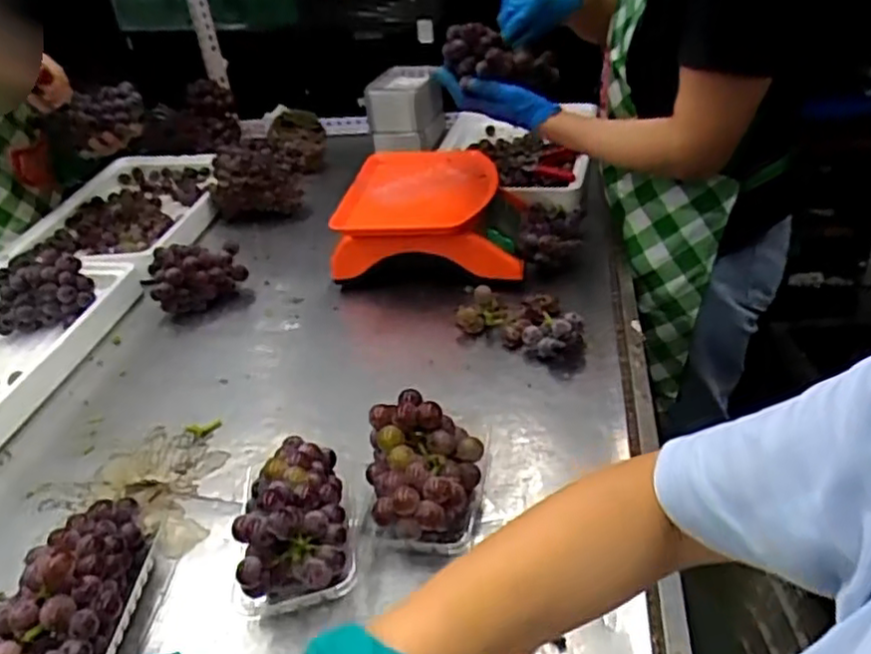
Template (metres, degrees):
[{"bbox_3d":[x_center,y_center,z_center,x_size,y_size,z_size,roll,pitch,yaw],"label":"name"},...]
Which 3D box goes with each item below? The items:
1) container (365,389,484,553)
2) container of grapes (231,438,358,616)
[{"bbox_3d":[-0.016,0.145,0.673,0.106,0.109,0.119,3,35,13],"label":"container"},{"bbox_3d":[-0.136,0.180,0.653,0.104,0.089,0.156,-11,35,-8],"label":"container of grapes"}]

